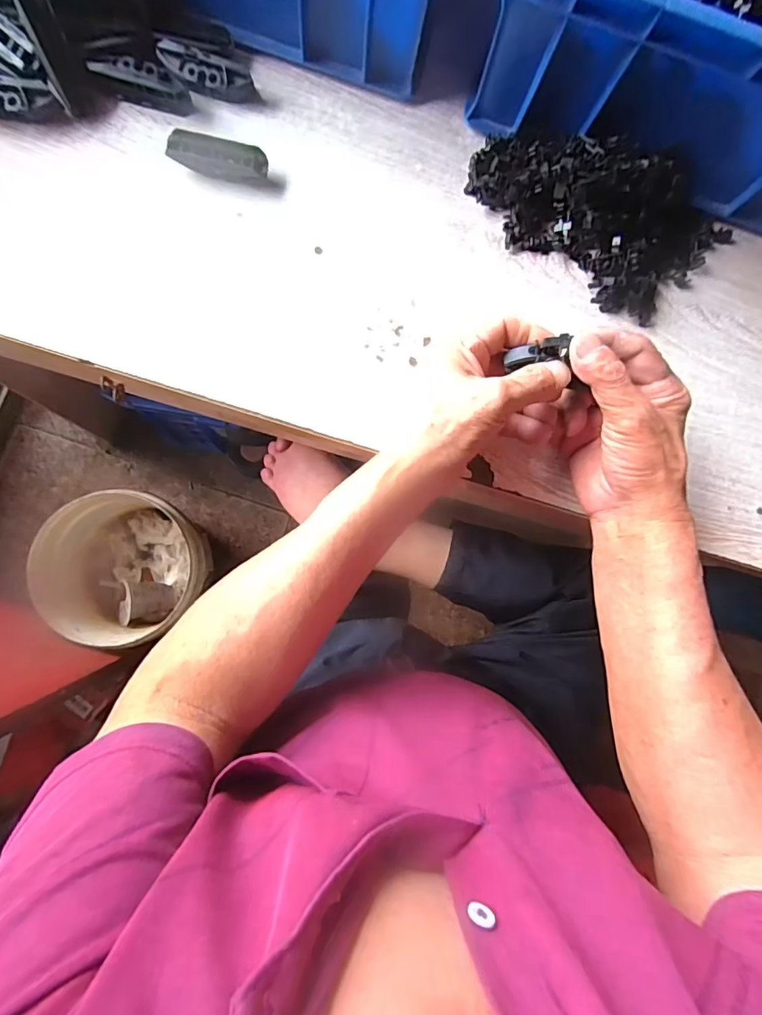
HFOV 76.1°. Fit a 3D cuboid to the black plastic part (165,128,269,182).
[{"bbox_3d":[-0.121,-0.259,0.359,0.071,0.012,0.024,9,83,-6],"label":"black plastic part"}]

